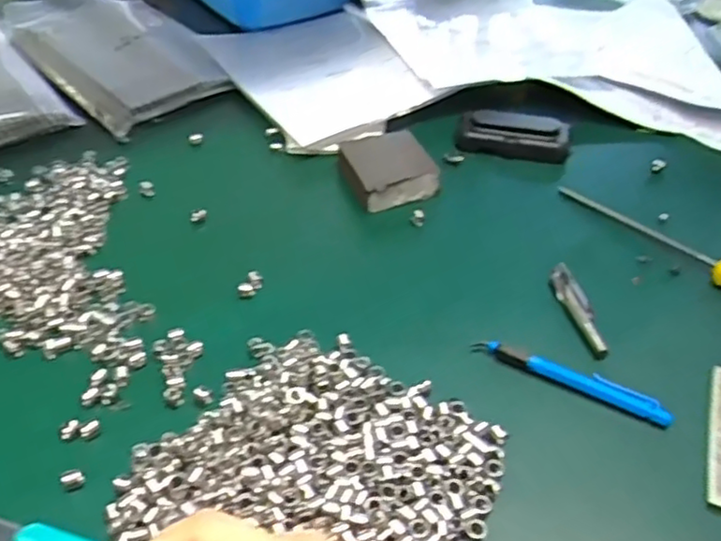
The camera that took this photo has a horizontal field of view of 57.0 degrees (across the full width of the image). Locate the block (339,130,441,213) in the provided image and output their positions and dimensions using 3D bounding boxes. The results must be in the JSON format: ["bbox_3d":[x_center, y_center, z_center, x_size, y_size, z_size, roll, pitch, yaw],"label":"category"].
[{"bbox_3d":[0.023,-0.091,0.588,0.071,0.025,0.078,-16,45,-17],"label":"block"}]

